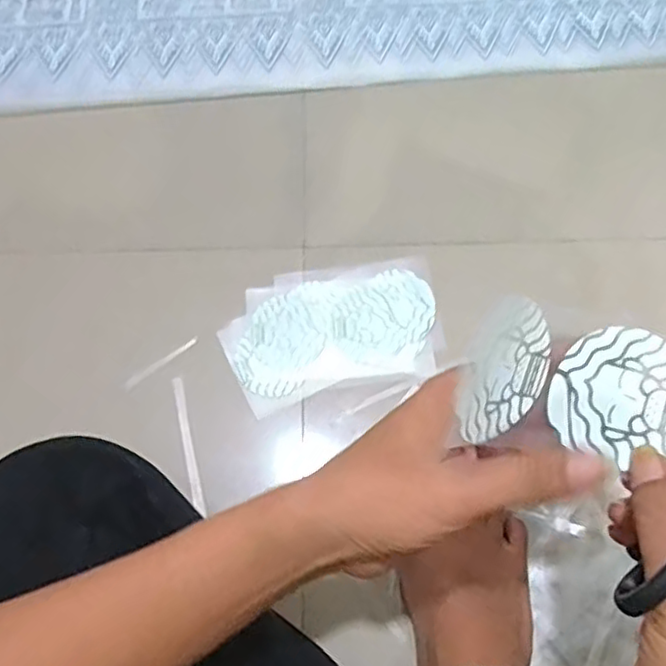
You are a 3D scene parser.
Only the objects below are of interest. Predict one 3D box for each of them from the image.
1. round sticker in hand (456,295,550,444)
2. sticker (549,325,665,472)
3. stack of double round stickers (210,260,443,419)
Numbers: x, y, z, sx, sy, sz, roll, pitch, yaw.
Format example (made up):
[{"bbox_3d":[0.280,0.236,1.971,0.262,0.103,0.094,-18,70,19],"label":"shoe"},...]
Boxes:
[{"bbox_3d":[0.079,0.019,0.298,0.005,0.053,0.065,22,85,49],"label":"round sticker in hand"},{"bbox_3d":[0.140,0.030,0.316,0.064,0.005,0.063,0,89,8],"label":"sticker"},{"bbox_3d":[0.000,-0.004,0.587,0.186,0.008,0.116,-12,71,-3],"label":"stack of double round stickers"}]

